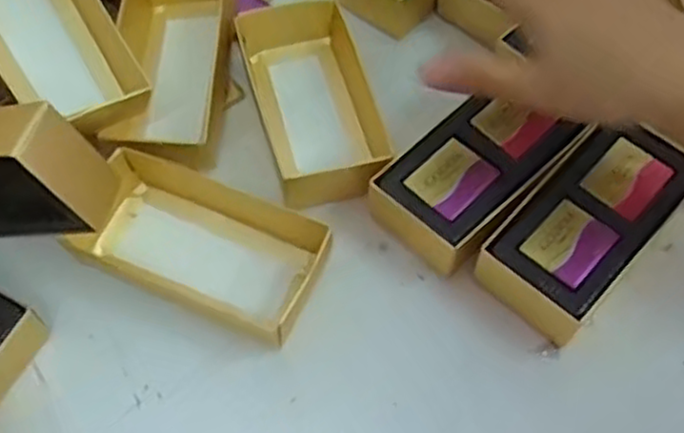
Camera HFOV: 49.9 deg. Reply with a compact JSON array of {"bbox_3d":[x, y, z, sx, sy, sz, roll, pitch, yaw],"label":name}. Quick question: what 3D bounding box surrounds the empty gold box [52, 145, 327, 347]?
[{"bbox_3d":[-0.067,0.014,0.357,0.119,0.033,0.062,24,62,13],"label":"empty gold box"}]

